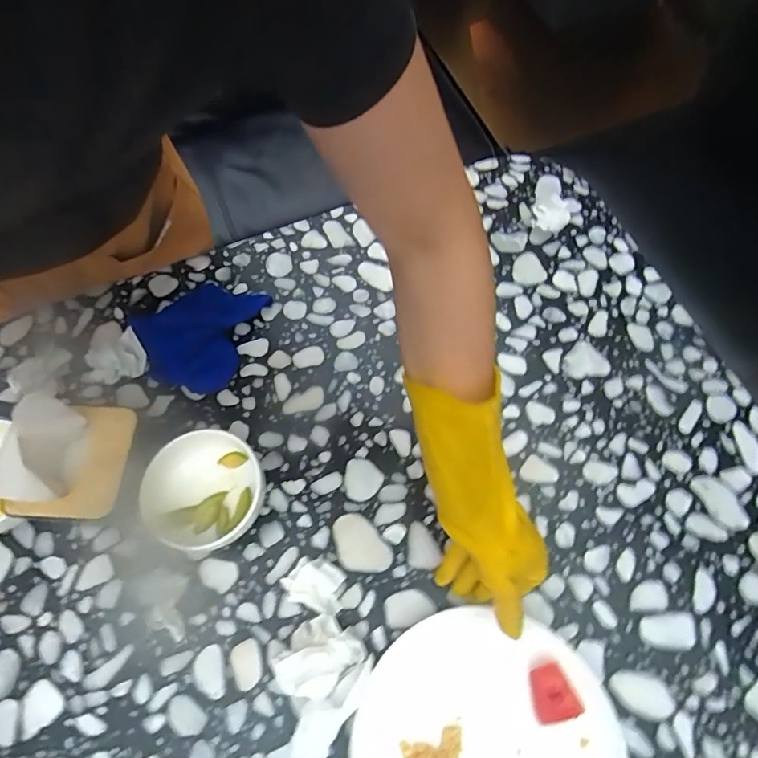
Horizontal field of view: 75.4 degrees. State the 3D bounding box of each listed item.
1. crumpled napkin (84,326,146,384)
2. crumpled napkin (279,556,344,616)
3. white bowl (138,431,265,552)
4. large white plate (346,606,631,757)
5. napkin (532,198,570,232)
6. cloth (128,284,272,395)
[{"bbox_3d":[-0.311,-0.026,0.582,0.057,0.022,0.059,-28,70,-10],"label":"crumpled napkin"},{"bbox_3d":[-0.062,0.200,0.479,0.057,0.029,0.043,22,70,10],"label":"crumpled napkin"},{"bbox_3d":[-0.183,0.116,0.513,0.123,0.040,0.116,-1,68,1],"label":"white bowl"},{"bbox_3d":[0.094,0.326,0.417,0.229,0.017,0.216,-1,68,1],"label":"large white plate"},{"bbox_3d":[0.225,-0.215,0.645,0.048,0.022,0.044,-22,69,-7],"label":"napkin"},{"bbox_3d":[-0.229,-0.058,0.602,0.142,0.013,0.140,14,69,7],"label":"cloth"}]

